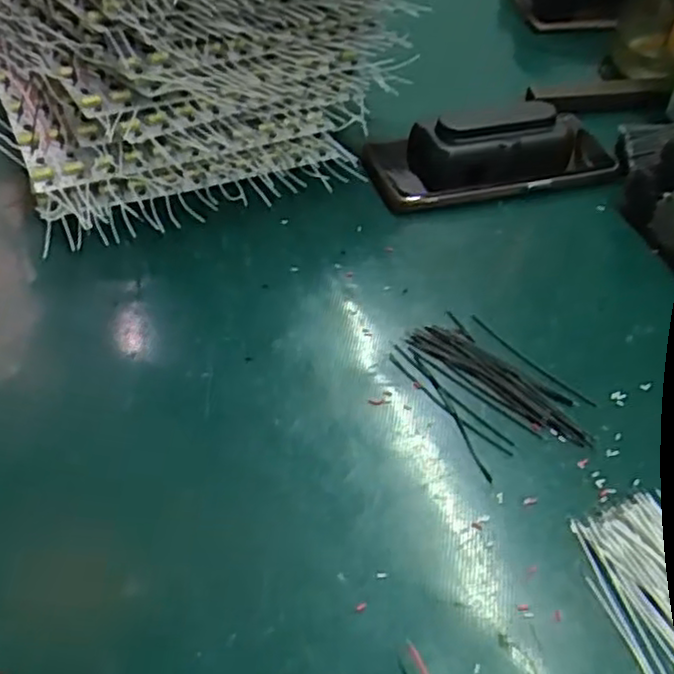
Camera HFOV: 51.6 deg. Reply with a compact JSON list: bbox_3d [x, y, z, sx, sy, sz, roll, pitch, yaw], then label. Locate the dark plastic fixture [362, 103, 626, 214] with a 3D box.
[{"bbox_3d":[0.104,-0.124,0.465,0.162,0.037,0.060,-9,48,-12],"label":"dark plastic fixture"}]

